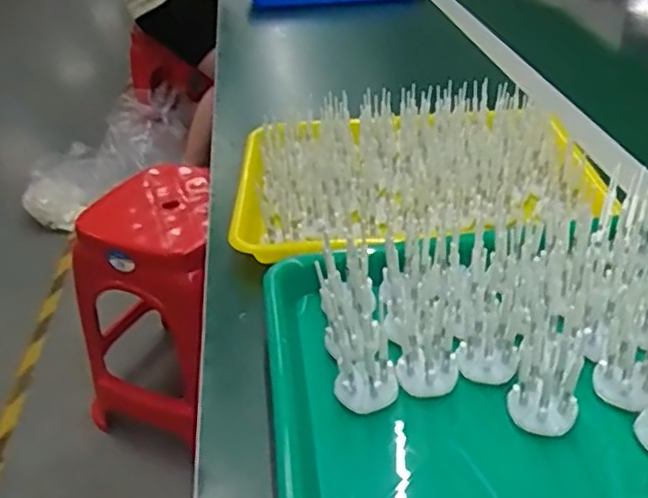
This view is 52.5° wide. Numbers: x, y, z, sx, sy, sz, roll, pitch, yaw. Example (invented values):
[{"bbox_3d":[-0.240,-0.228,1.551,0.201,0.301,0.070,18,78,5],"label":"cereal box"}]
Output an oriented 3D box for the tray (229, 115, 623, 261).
[{"bbox_3d":[0.076,-0.075,0.612,0.317,0.049,0.207,-5,35,-1],"label":"tray"}]

